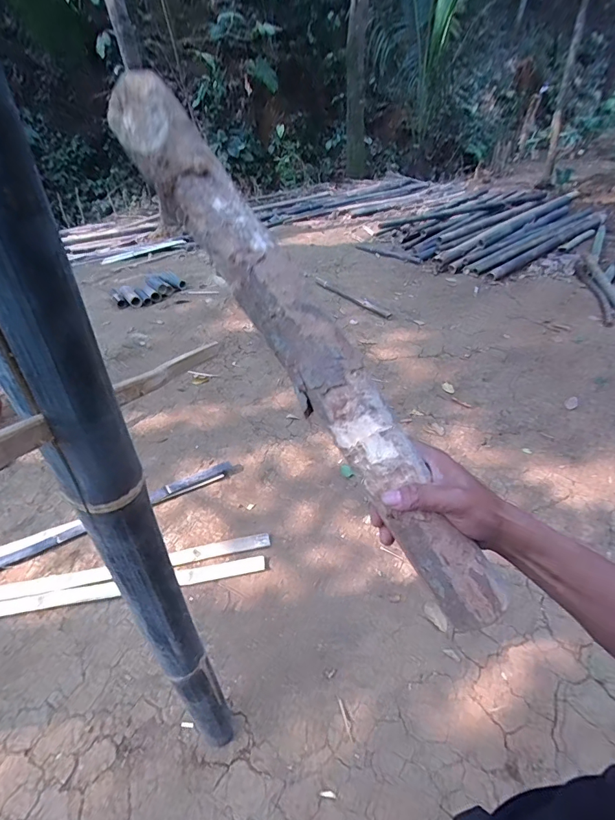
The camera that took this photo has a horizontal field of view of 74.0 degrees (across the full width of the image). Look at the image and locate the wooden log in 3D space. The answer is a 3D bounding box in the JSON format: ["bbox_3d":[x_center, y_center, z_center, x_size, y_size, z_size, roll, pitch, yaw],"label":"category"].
[{"bbox_3d":[-0.005,-0.064,0.368,0.056,0.044,0.575,-32,87,-30],"label":"wooden log"}]

